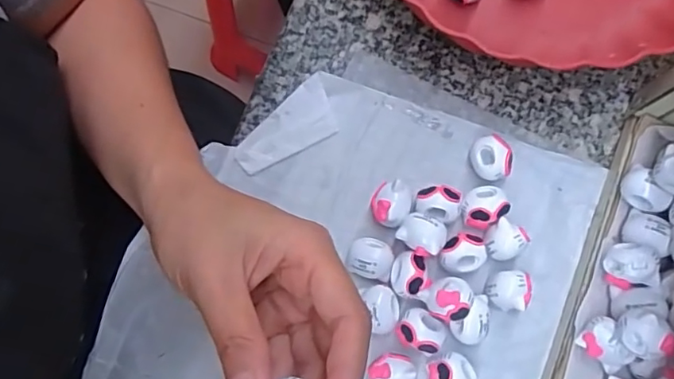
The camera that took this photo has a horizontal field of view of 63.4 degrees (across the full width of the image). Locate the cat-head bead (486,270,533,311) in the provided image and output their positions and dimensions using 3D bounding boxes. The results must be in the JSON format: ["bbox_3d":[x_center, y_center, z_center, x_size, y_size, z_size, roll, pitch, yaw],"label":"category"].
[{"bbox_3d":[0.091,0.055,0.297,0.022,0.025,0.020,4,79,1],"label":"cat-head bead"}]

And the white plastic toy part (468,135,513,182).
[{"bbox_3d":[0.088,-0.017,0.314,0.021,0.019,0.025,-31,80,-6],"label":"white plastic toy part"}]

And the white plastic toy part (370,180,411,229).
[{"bbox_3d":[0.030,0.009,0.309,0.021,0.018,0.024,18,79,3],"label":"white plastic toy part"}]

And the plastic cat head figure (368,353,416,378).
[{"bbox_3d":[0.029,0.099,0.291,0.023,0.019,0.023,0,79,0],"label":"plastic cat head figure"}]

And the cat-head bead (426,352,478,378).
[{"bbox_3d":[0.062,0.100,0.290,0.023,0.021,0.025,0,79,0],"label":"cat-head bead"}]

